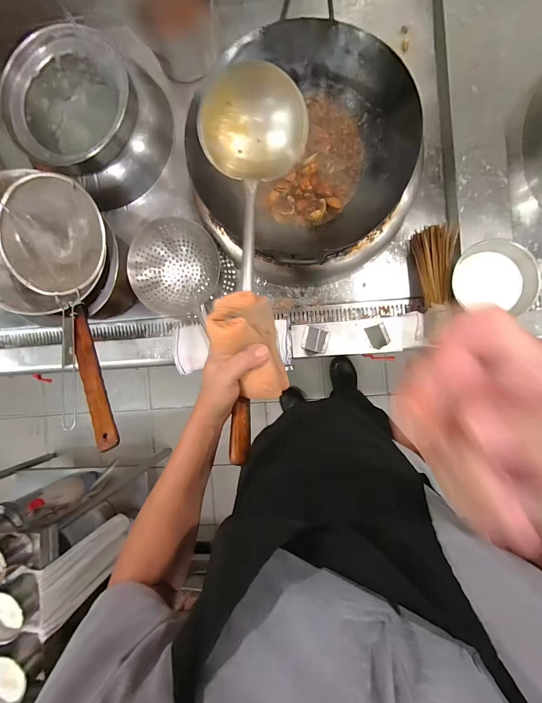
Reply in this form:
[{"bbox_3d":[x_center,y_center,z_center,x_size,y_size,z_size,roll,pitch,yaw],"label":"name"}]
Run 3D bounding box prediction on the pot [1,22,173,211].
[{"bbox_3d":[-0.447,-0.573,0.757,0.303,0.176,0.312,0,89,5],"label":"pot"}]

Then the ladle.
[{"bbox_3d":[-0.027,-0.120,0.409,0.139,0.055,0.519,1,86,5],"label":"ladle"}]

